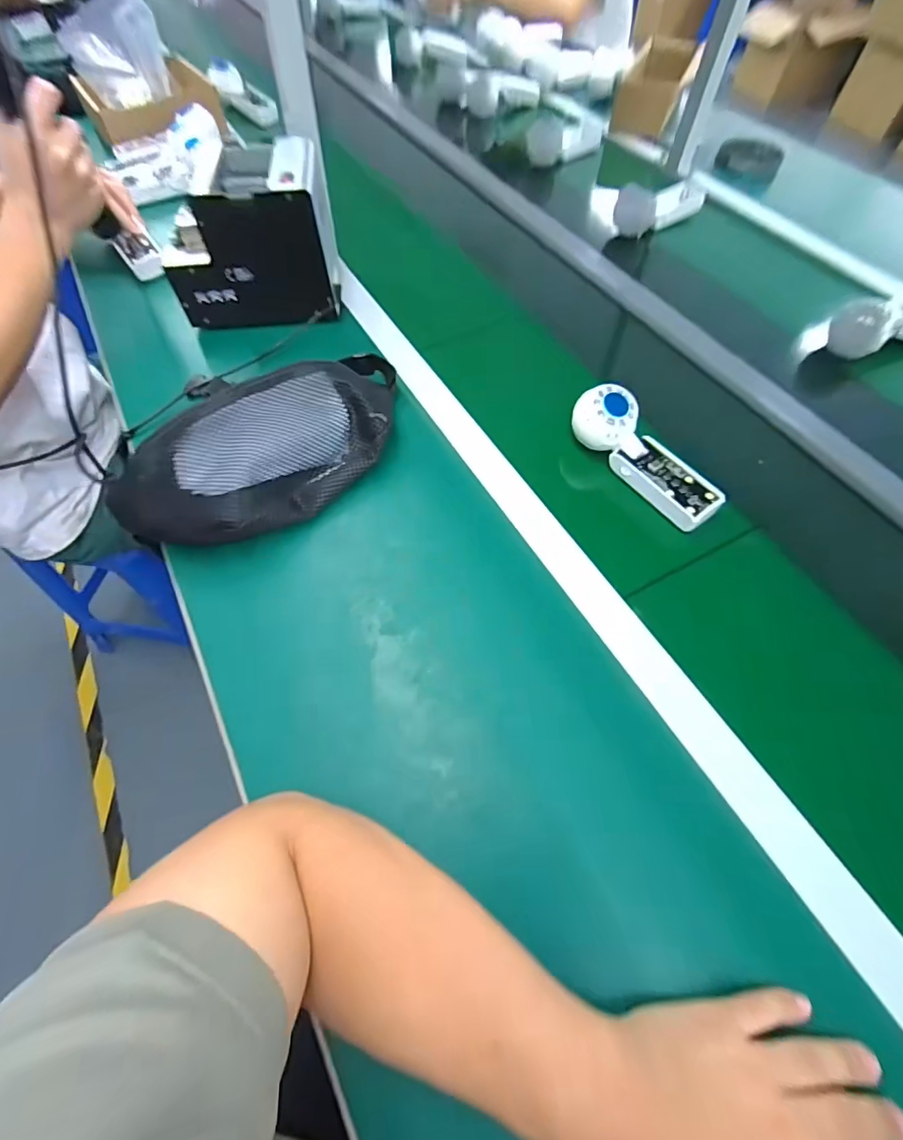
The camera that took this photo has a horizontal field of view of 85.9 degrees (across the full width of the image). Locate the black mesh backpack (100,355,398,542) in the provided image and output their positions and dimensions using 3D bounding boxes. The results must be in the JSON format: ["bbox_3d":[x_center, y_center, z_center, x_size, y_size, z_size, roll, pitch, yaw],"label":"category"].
[{"bbox_3d":[-0.159,-0.120,0.462,0.304,0.071,0.125,-39,68,-21],"label":"black mesh backpack"}]

